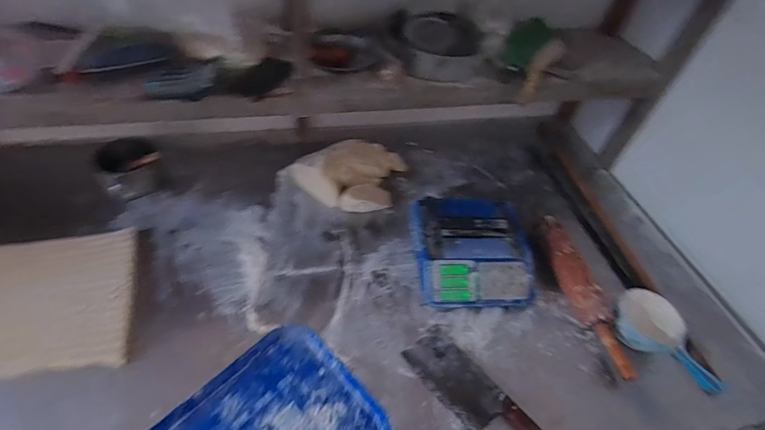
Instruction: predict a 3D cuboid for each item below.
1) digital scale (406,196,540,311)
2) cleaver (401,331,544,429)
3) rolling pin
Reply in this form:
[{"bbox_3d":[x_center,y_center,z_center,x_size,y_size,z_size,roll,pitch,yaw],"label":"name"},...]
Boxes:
[{"bbox_3d":[0.211,0.078,0.899,0.256,0.096,0.237,-1,44,-7],"label":"digital scale"},{"bbox_3d":[0.178,0.349,0.742,0.103,0.020,0.292,-30,54,-32],"label":"cleaver"},{"bbox_3d":[0.441,0.162,0.850,0.056,0.061,0.368,-8,61,-15],"label":"rolling pin"}]

